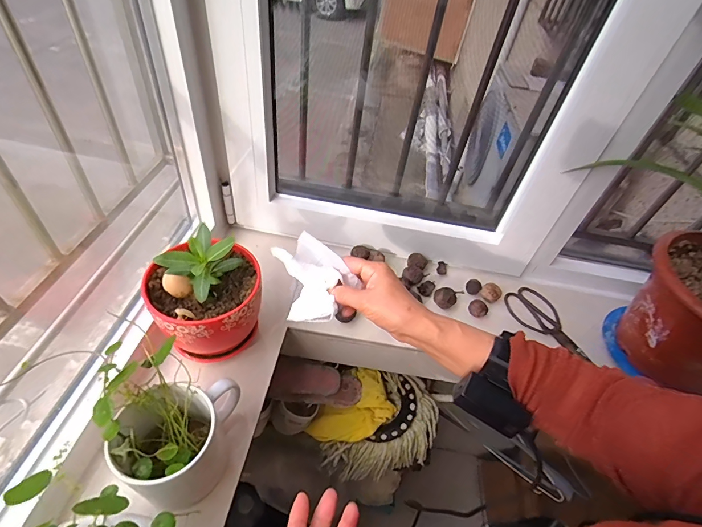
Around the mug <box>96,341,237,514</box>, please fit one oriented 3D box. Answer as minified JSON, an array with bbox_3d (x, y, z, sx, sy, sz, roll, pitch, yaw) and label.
[{"bbox_3d":[-0.204,0.186,0.428,0.115,0.155,0.135,16,48,9],"label":"mug"}]

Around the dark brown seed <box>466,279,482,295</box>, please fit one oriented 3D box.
[{"bbox_3d":[0.228,0.042,0.691,0.027,0.024,0.026,3,48,-3],"label":"dark brown seed"}]

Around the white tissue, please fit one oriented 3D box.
[{"bbox_3d":[-0.050,0.018,0.431,0.091,0.043,0.082,32,53,22],"label":"white tissue"}]

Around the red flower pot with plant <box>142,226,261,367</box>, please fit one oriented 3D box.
[{"bbox_3d":[-0.194,0.055,0.515,0.153,0.159,0.133,-29,56,-27],"label":"red flower pot with plant"}]

